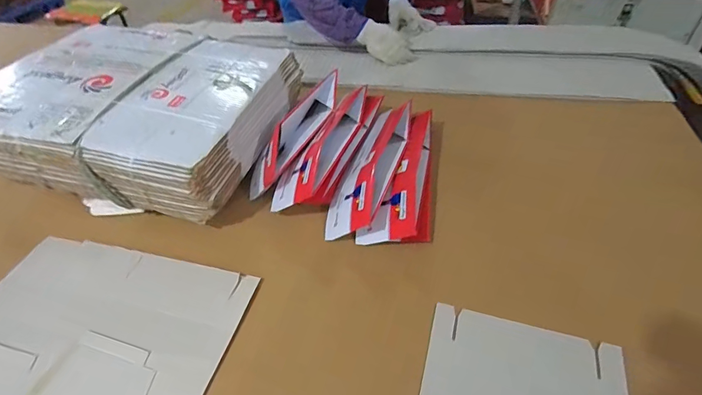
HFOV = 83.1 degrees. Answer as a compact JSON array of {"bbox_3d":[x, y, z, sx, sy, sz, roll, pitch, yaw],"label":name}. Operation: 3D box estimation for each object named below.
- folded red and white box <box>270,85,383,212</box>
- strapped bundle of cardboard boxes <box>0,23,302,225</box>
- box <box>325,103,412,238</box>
[{"bbox_3d":[-0.039,-0.101,0.783,0.097,0.089,0.354,14,47,17],"label":"folded red and white box"},{"bbox_3d":[-0.412,-0.186,0.791,0.504,0.142,0.442,8,46,11],"label":"strapped bundle of cardboard boxes"},{"bbox_3d":[0.048,-0.066,0.737,0.096,0.077,0.353,13,46,18],"label":"box"}]

